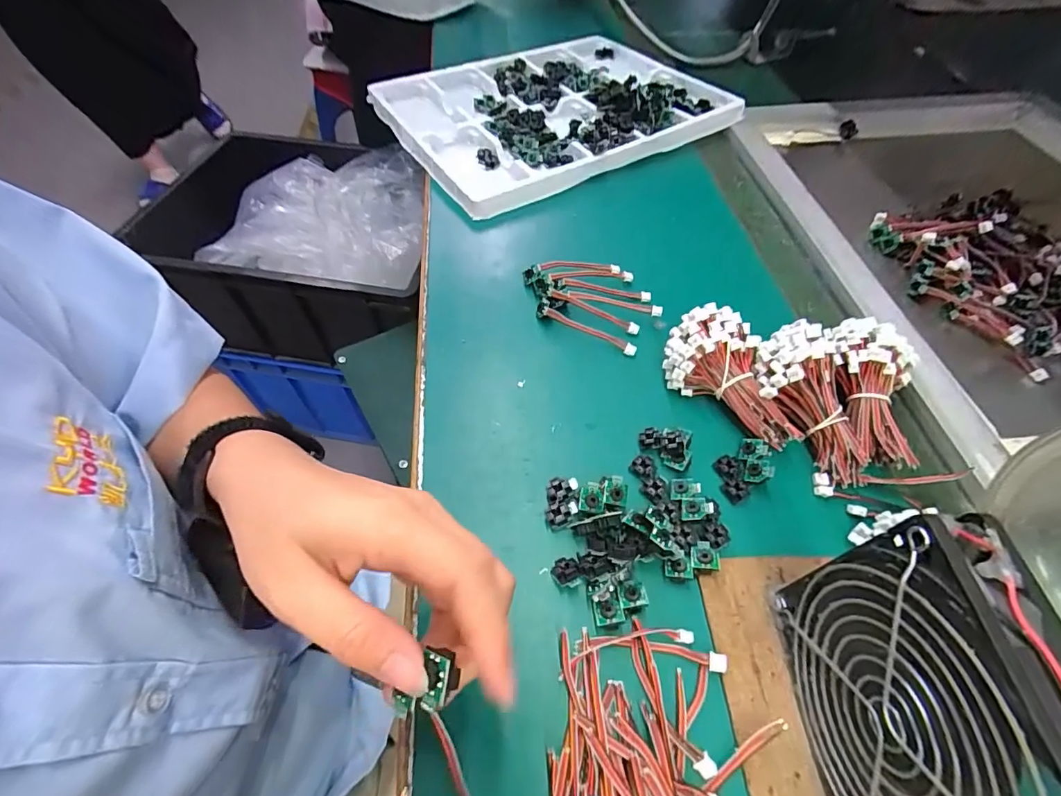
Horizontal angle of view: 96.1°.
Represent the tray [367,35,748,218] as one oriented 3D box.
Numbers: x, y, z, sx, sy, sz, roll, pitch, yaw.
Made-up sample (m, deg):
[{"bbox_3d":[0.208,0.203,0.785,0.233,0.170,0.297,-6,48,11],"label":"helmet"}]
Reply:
[{"bbox_3d":[0.027,-0.357,0.572,0.377,0.029,0.295,-27,59,-18],"label":"tray"}]

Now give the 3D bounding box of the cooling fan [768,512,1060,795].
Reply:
[{"bbox_3d":[0.145,0.125,0.176,0.029,0.128,0.126,-1,55,-1],"label":"cooling fan"}]

